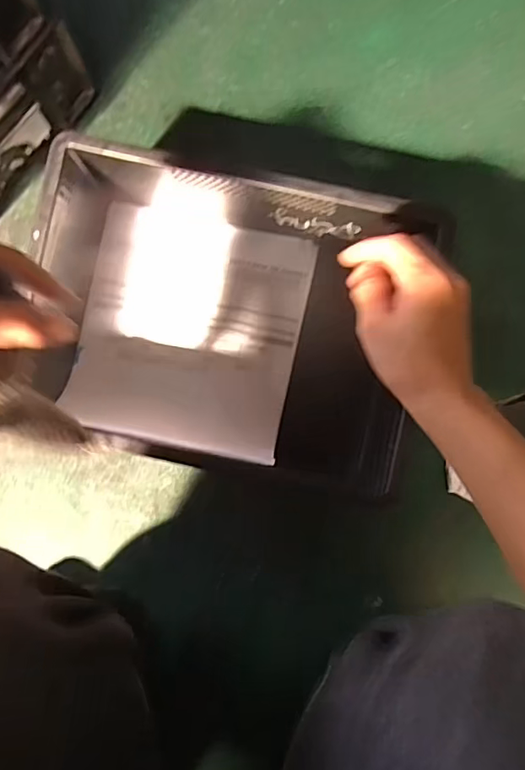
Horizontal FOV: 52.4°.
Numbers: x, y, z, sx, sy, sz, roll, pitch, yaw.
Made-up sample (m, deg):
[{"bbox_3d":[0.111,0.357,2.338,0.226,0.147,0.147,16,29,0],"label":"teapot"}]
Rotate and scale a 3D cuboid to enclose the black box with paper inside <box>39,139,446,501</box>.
[{"bbox_3d":[-0.030,-0.059,0.485,0.308,0.116,0.249,10,87,2],"label":"black box with paper inside"}]

